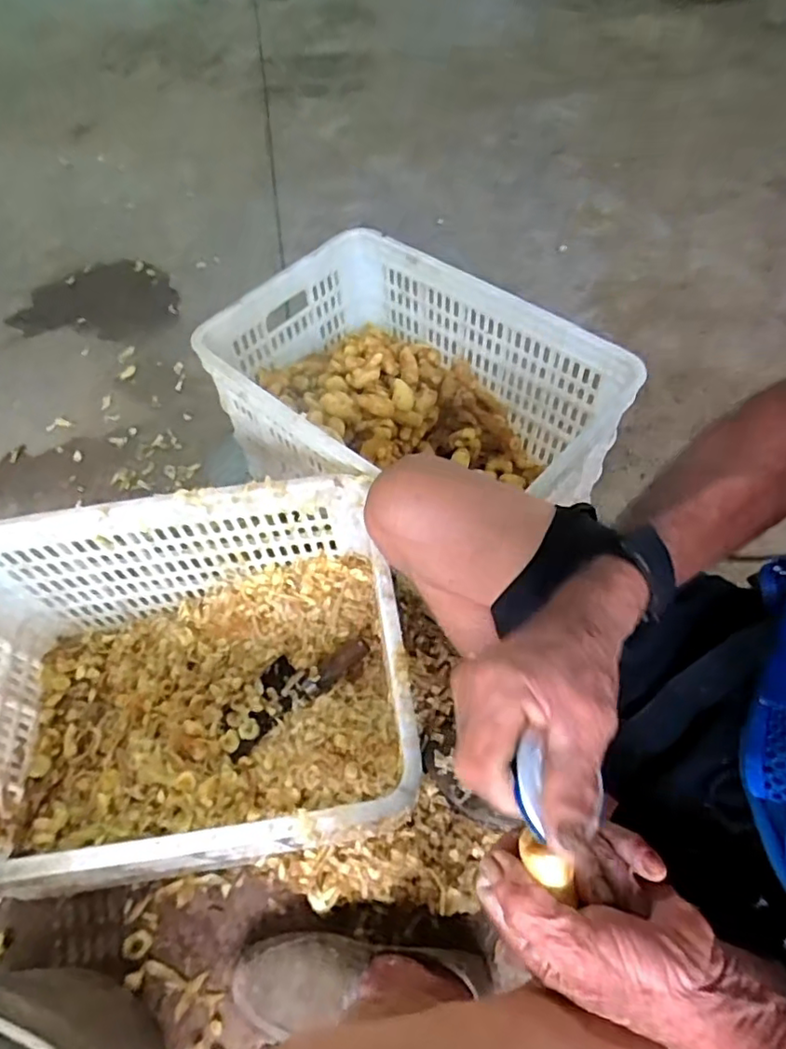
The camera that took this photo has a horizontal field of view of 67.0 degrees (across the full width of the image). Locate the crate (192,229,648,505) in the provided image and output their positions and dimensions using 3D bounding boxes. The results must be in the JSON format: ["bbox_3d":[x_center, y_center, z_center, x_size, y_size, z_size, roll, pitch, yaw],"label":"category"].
[{"bbox_3d":[0.020,-0.158,0.875,0.508,0.260,0.359,40,71,23],"label":"crate"}]

